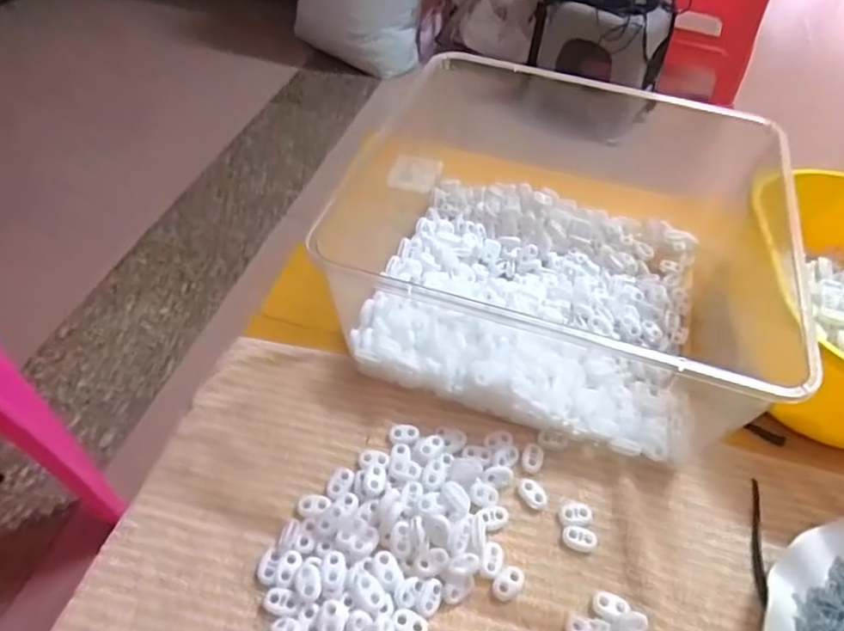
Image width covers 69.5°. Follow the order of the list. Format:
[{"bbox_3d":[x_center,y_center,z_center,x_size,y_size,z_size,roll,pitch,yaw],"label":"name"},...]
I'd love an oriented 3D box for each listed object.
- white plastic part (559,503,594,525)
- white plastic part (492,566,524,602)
[{"bbox_3d":[0.106,0.136,0.418,0.023,0.004,0.016,1,50,-4],"label":"white plastic part"},{"bbox_3d":[0.055,0.169,0.384,0.015,0.004,0.023,31,54,20],"label":"white plastic part"}]

